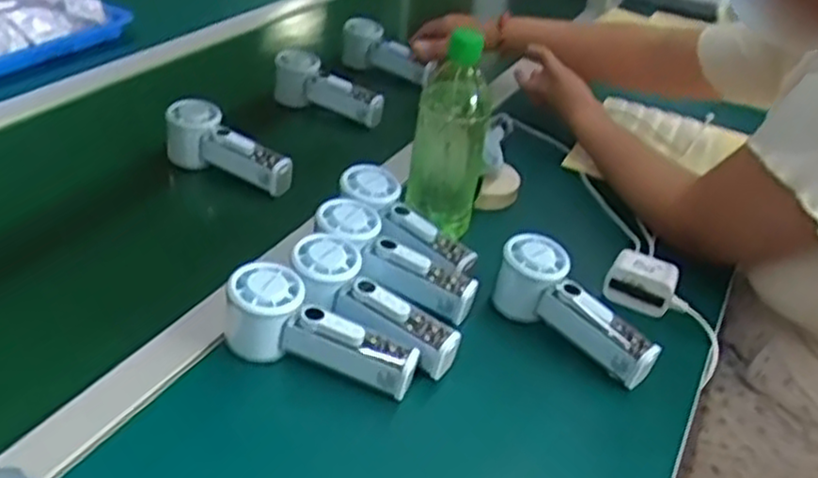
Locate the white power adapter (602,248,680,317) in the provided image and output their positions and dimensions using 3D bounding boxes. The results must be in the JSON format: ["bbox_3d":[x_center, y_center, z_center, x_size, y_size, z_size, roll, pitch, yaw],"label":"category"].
[{"bbox_3d":[0.216,0.039,0.696,0.061,0.044,0.031,27,39,29],"label":"white power adapter"}]

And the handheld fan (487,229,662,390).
[{"bbox_3d":[0.136,0.057,0.628,0.050,0.055,0.150,-19,41,-33],"label":"handheld fan"}]

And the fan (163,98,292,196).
[{"bbox_3d":[-0.195,-0.099,0.821,0.154,0.059,0.048,23,37,24],"label":"fan"}]

